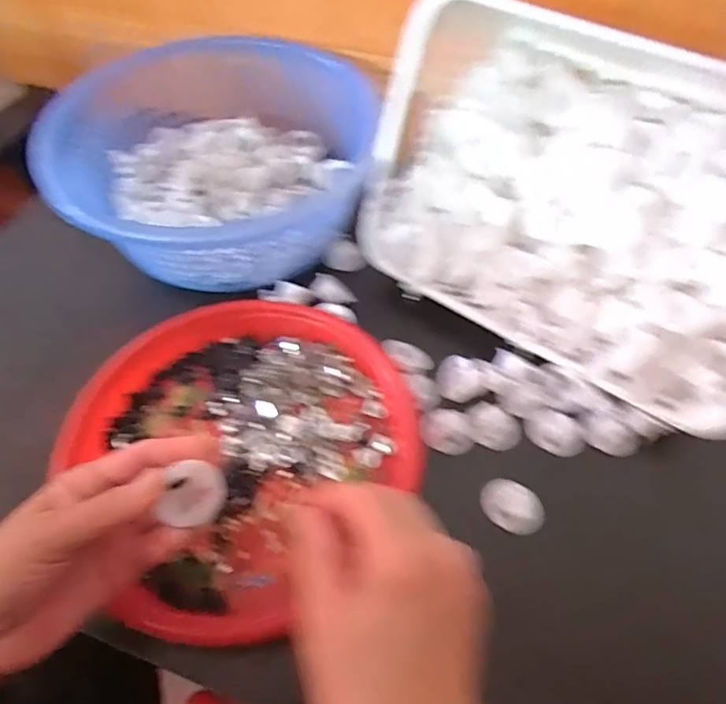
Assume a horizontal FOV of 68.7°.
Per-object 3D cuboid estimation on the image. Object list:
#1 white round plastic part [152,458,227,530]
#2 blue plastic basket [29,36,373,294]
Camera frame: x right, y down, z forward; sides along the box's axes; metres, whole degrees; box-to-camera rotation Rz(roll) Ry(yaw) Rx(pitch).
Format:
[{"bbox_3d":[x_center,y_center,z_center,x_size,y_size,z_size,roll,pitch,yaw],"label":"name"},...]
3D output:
[{"bbox_3d":[-0.087,0.074,0.275,0.033,0.004,0.029,20,82,-30],"label":"white round plastic part"},{"bbox_3d":[-0.121,-0.164,0.475,0.266,0.093,0.263,-7,57,-4],"label":"blue plastic basket"}]

